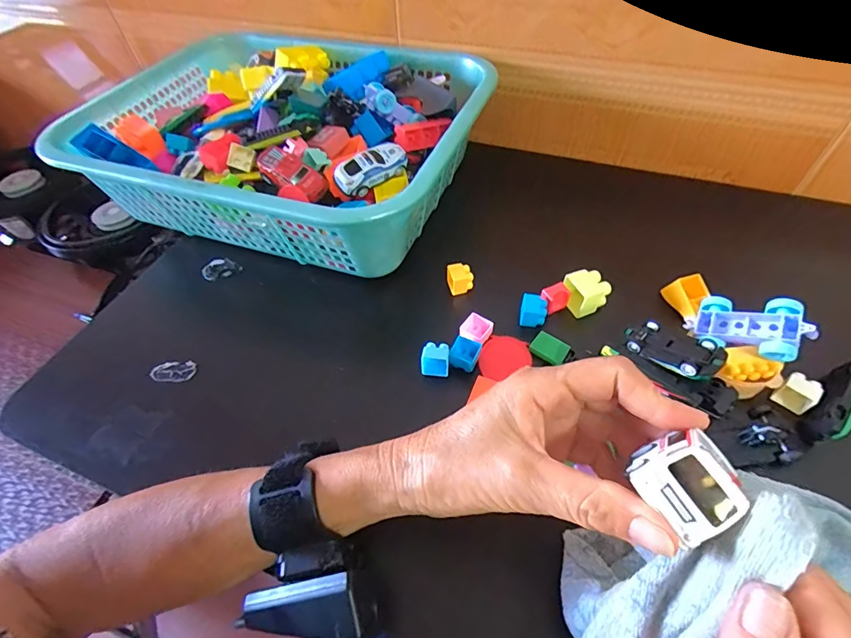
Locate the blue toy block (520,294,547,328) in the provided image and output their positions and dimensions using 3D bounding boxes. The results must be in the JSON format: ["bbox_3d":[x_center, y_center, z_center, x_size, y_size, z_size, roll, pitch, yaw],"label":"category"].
[{"bbox_3d":[0.090,-0.007,0.353,0.021,0.018,0.021,10,54,11],"label":"blue toy block"}]

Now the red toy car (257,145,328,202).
[{"bbox_3d":[-0.116,-0.128,0.364,0.070,0.020,0.027,32,60,8],"label":"red toy car"}]

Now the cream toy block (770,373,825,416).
[{"bbox_3d":[0.262,0.052,0.299,0.018,0.018,0.021,-36,59,-21],"label":"cream toy block"}]

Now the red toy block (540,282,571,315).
[{"bbox_3d":[0.110,-0.018,0.362,0.025,0.015,0.016,-26,56,-15],"label":"red toy block"}]

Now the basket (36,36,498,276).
[{"bbox_3d":[-0.137,-0.200,0.452,0.381,0.103,0.294,15,55,14],"label":"basket"}]

